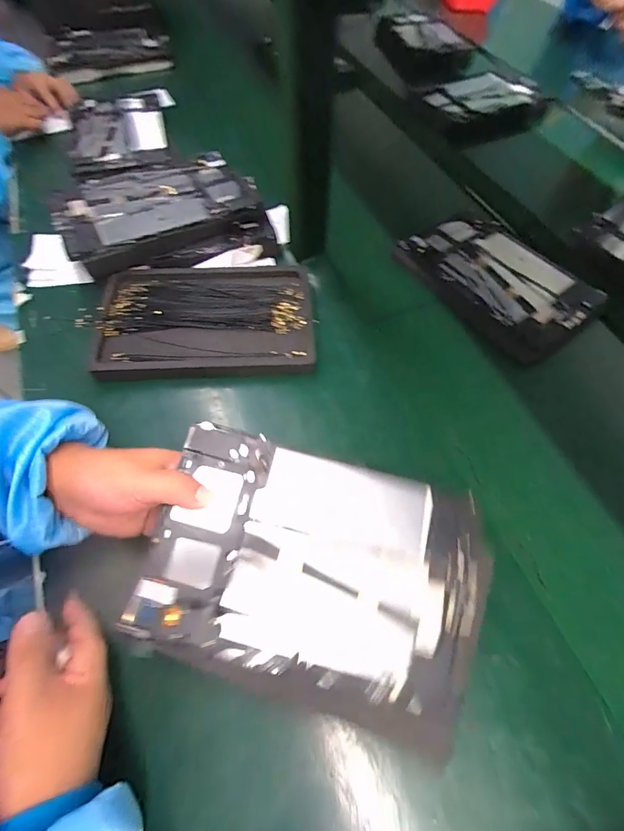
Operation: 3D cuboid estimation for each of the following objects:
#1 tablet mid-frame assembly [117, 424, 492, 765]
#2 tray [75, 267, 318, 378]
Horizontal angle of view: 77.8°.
[{"bbox_3d":[0.006,0.123,0.285,0.241,0.018,0.179,16,71,-5],"label":"tablet mid-frame assembly"},{"bbox_3d":[-0.126,-0.116,0.460,0.250,0.029,0.158,-4,62,-3],"label":"tray"}]

